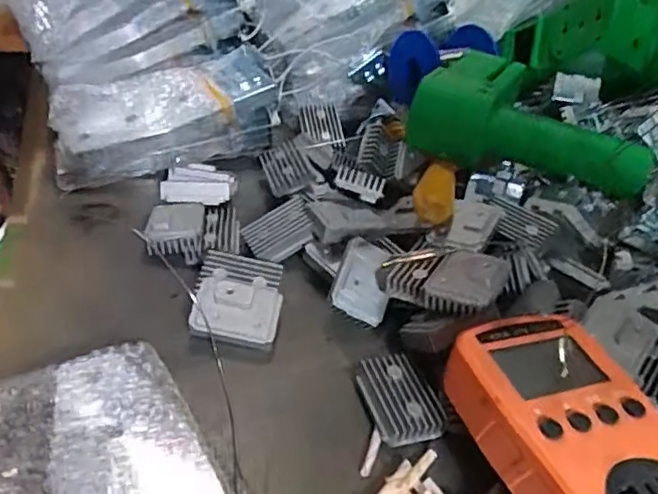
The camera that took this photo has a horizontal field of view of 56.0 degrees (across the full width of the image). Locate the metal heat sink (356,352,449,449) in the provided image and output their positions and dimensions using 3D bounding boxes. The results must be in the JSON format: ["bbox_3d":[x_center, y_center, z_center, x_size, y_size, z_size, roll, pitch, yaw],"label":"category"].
[{"bbox_3d":[0.036,0.075,0.312,0.033,0.010,0.045,-7,41,-18],"label":"metal heat sink"}]

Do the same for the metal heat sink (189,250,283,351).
[{"bbox_3d":[-0.050,0.031,0.344,0.046,0.022,0.056,8,38,0],"label":"metal heat sink"}]

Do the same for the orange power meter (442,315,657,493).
[{"bbox_3d":[0.099,0.082,0.245,0.069,0.032,0.126,-6,41,-17],"label":"orange power meter"}]

